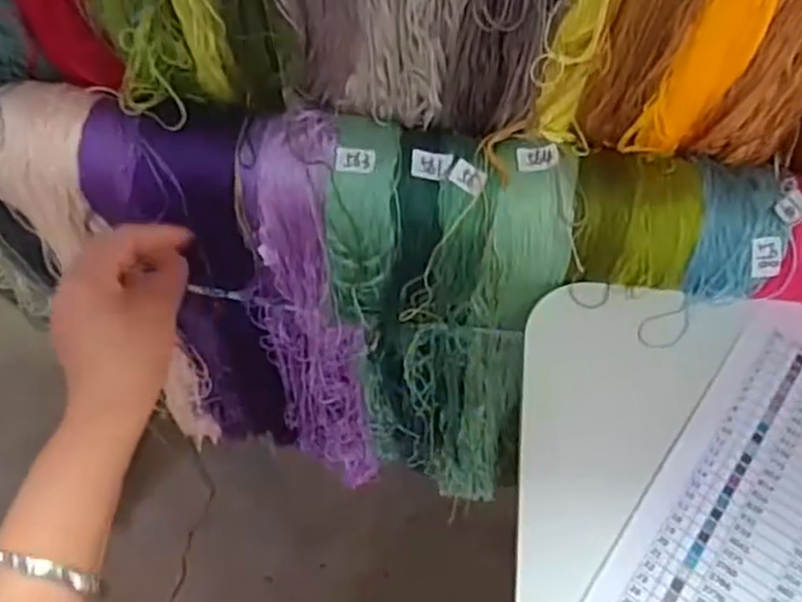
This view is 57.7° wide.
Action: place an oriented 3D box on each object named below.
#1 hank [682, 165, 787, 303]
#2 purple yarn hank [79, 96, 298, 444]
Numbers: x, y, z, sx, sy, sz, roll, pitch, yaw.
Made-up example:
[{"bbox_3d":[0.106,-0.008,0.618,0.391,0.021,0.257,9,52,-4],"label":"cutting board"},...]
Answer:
[{"bbox_3d":[0.236,-0.049,0.520,0.059,0.060,0.079,5,60,3],"label":"hank"},{"bbox_3d":[-0.166,0.010,0.696,0.128,0.464,0.092,23,60,13],"label":"purple yarn hank"}]

